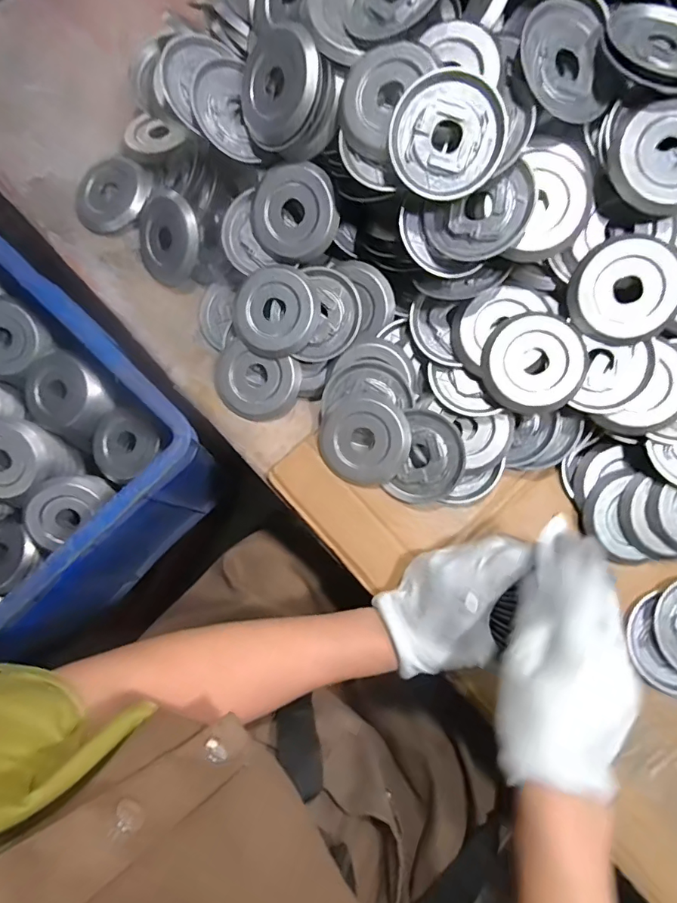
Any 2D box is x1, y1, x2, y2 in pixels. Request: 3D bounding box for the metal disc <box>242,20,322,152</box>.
[{"bbox_3d":[-0.050,-0.307,0.398,0.078,0.013,0.088,28,116,28],"label":"metal disc"}]

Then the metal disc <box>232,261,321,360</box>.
[{"bbox_3d":[-0.059,-0.132,0.450,0.081,0.018,0.083,-1,86,9],"label":"metal disc"}]

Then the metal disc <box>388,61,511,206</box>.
[{"bbox_3d":[0.082,-0.237,0.356,0.083,0.008,0.080,2,106,7],"label":"metal disc"}]

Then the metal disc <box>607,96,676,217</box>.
[{"bbox_3d":[0.246,-0.223,0.356,0.080,0.012,0.081,0,95,0],"label":"metal disc"}]

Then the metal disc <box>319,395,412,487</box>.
[{"bbox_3d":[0.024,-0.009,0.433,0.080,0.010,0.076,1,94,14],"label":"metal disc"}]

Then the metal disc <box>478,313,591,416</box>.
[{"bbox_3d":[0.164,-0.075,0.397,0.081,0.009,0.083,-1,86,10],"label":"metal disc"}]

